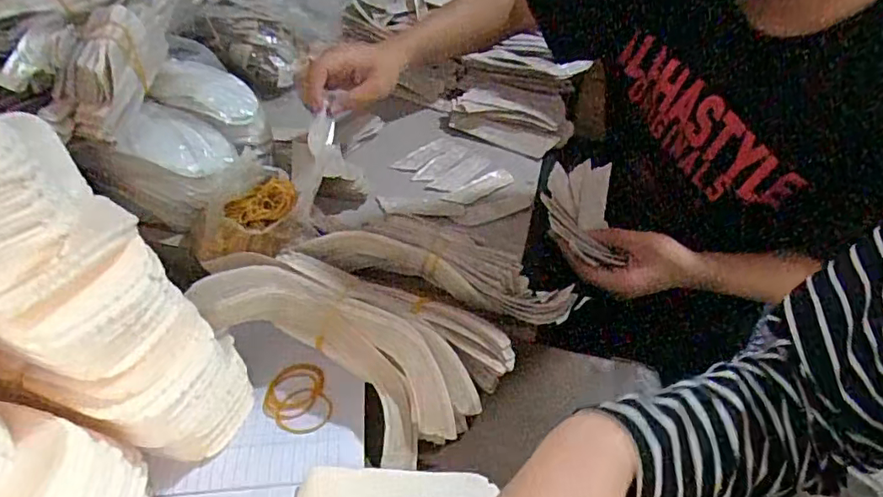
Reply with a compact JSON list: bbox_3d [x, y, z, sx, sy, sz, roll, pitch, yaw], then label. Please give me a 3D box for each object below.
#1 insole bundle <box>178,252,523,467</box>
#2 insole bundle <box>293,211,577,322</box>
[{"bbox_3d":[-0.071,0.068,0.449,0.240,0.077,0.124,21,47,17],"label":"insole bundle"},{"bbox_3d":[0.002,0.008,0.530,0.247,0.060,0.101,9,44,5],"label":"insole bundle"}]

